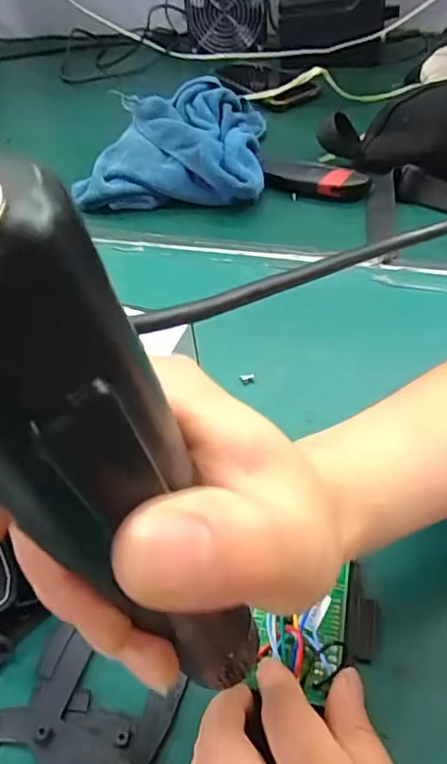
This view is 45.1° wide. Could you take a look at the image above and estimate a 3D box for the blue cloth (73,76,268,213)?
[{"bbox_3d":[-0.055,-0.270,0.593,0.192,0.064,0.205,0,48,6],"label":"blue cloth"}]

